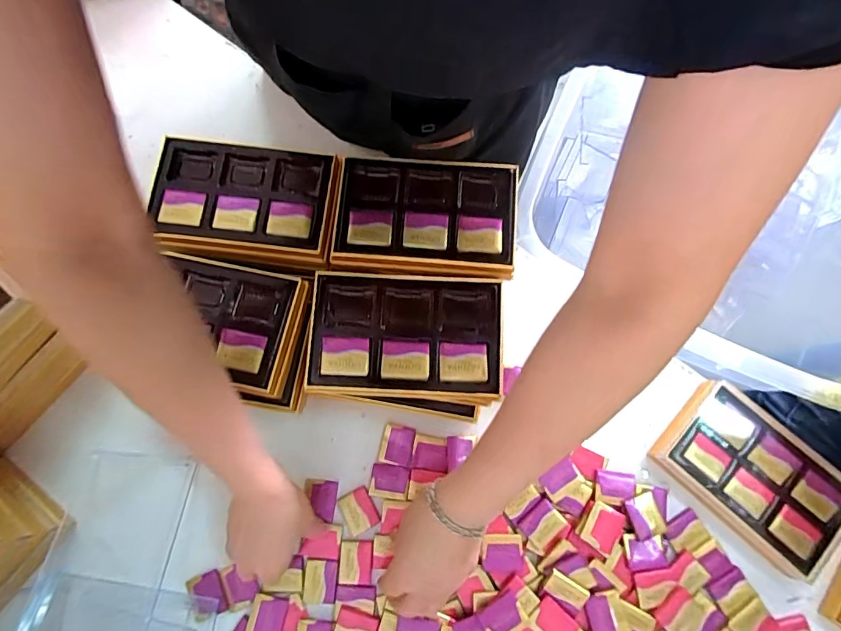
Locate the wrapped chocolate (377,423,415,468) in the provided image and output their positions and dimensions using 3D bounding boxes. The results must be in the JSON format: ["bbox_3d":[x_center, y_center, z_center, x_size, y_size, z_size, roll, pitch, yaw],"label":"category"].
[{"bbox_3d":[-0.024,0.135,0.471,0.033,0.004,0.038,13,77,3],"label":"wrapped chocolate"}]

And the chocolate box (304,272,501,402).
[{"bbox_3d":[-0.013,0.016,0.387,0.160,0.016,0.104,3,77,1],"label":"chocolate box"}]

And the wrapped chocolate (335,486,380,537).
[{"bbox_3d":[-0.063,0.197,0.457,0.033,0.004,0.037,-29,78,-6],"label":"wrapped chocolate"}]

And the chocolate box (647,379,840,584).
[{"bbox_3d":[0.333,0.159,0.447,0.183,0.032,0.109,42,80,9],"label":"chocolate box"}]

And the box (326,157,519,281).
[{"bbox_3d":[0.002,-0.090,0.413,0.163,0.022,0.105,3,77,1],"label":"box"}]

